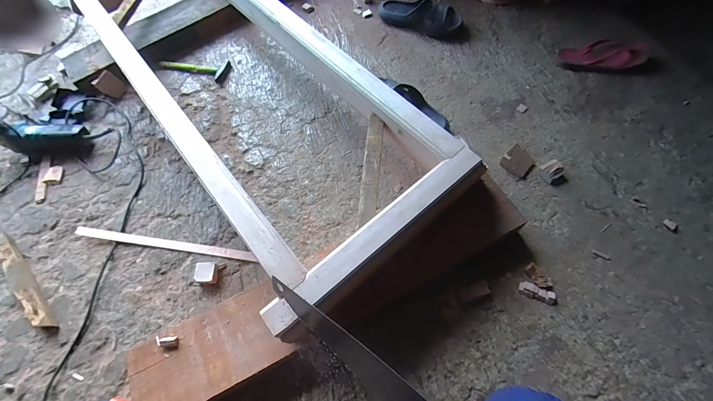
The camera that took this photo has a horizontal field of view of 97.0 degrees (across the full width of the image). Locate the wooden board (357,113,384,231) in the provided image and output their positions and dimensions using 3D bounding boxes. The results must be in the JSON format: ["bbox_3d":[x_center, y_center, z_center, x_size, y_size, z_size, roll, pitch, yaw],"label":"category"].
[{"bbox_3d":[0.032,-0.072,0.661,0.034,0.019,0.265,4,62,6],"label":"wooden board"}]

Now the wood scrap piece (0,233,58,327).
[{"bbox_3d":[-0.772,0.176,0.723,0.309,0.014,0.041,39,70,21],"label":"wood scrap piece"}]

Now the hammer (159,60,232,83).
[{"bbox_3d":[-0.515,-0.427,1.011,0.224,0.027,0.078,12,63,10],"label":"hammer"}]

